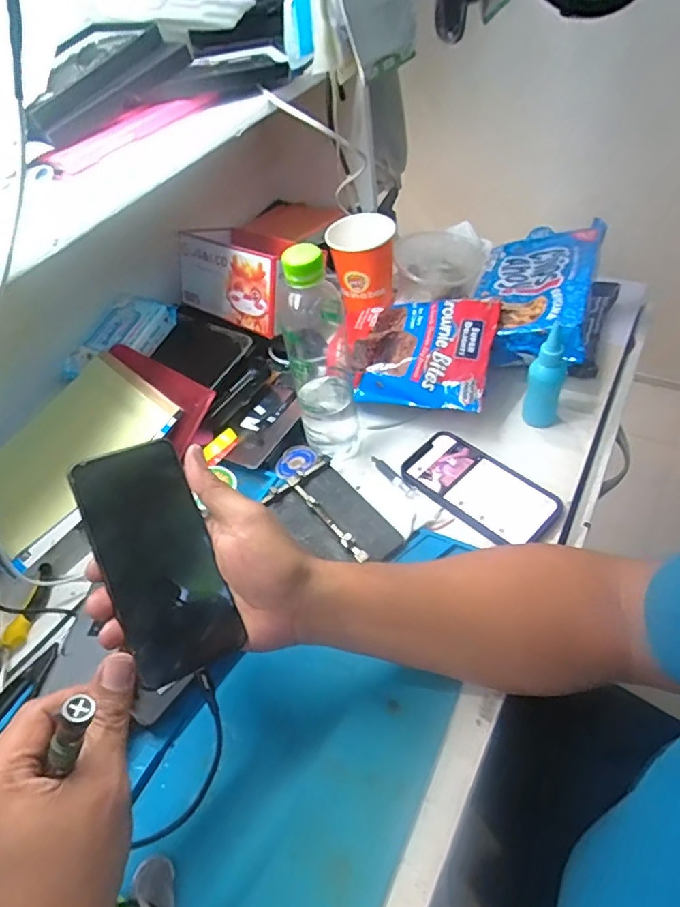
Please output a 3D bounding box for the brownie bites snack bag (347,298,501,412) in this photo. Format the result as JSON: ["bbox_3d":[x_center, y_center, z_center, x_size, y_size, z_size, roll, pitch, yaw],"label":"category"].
[{"bbox_3d":[0.081,-0.116,0.609,0.179,0.064,0.130,11,52,18],"label":"brownie bites snack bag"}]

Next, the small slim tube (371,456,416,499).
[{"bbox_3d":[0.055,0.024,0.552,0.010,0.009,0.067,-31,52,-17],"label":"small slim tube"}]

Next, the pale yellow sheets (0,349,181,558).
[{"bbox_3d":[-0.288,-0.008,0.564,0.142,0.018,0.208,32,72,28],"label":"pale yellow sheets"}]

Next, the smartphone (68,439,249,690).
[{"bbox_3d":[-0.122,0.070,0.360,0.070,0.005,0.154,-21,83,-27],"label":"smartphone"}]

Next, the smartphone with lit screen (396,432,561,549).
[{"bbox_3d":[0.135,0.031,0.521,0.075,0.014,0.144,-39,55,-23],"label":"smartphone with lit screen"}]

